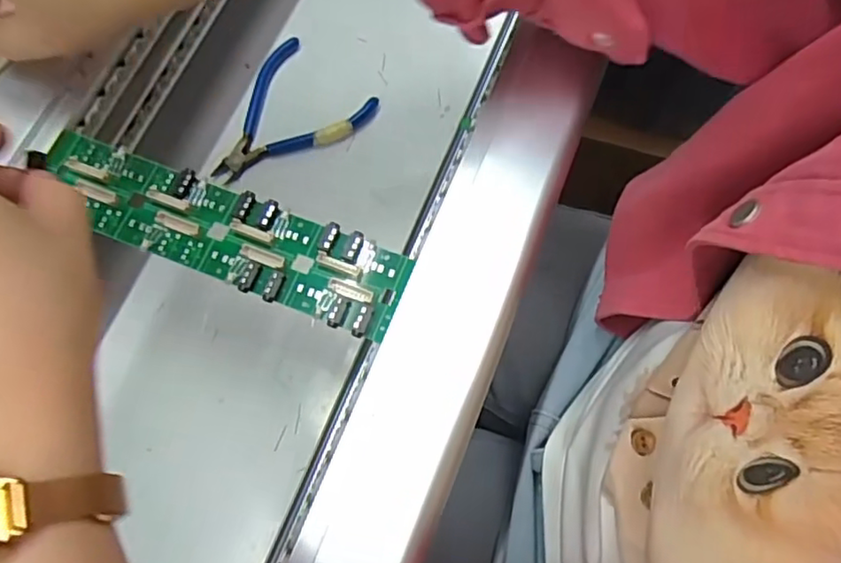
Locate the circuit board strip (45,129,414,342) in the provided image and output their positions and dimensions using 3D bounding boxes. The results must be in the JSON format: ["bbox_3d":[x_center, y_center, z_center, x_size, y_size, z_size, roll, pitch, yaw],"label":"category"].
[{"bbox_3d":[-0.094,-0.025,0.286,0.179,0.007,0.043,22,74,8],"label":"circuit board strip"}]

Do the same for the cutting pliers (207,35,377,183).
[{"bbox_3d":[-0.095,-0.106,0.424,0.084,0.021,0.108,37,75,20],"label":"cutting pliers"}]

